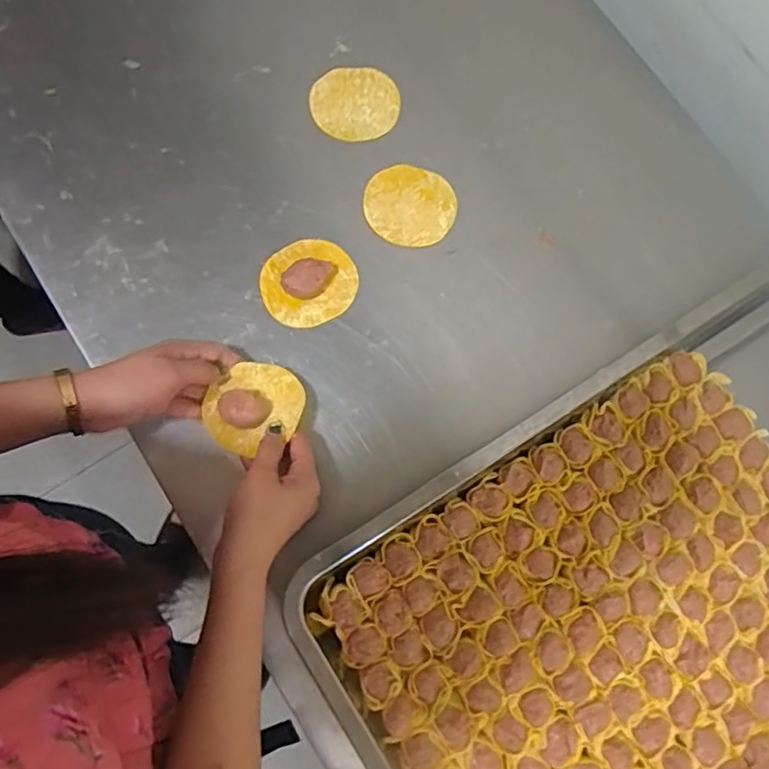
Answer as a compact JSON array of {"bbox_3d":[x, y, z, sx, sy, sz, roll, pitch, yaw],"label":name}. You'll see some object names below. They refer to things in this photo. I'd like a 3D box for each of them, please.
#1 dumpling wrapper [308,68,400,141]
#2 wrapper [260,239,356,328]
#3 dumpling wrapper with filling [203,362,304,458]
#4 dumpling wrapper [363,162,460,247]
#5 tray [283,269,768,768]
[{"bbox_3d":[-0.029,-0.272,0.612,0.084,0.004,0.073,2,83,-3],"label":"dumpling wrapper"},{"bbox_3d":[-0.068,-0.094,0.558,0.084,0.026,0.076,-23,77,-6],"label":"wrapper"},{"bbox_3d":[-0.106,0.018,0.512,0.079,0.024,0.065,-24,77,-7],"label":"dumpling wrapper with filling"},{"bbox_3d":[0.024,-0.166,0.588,0.083,0.004,0.075,18,80,-1],"label":"dumpling wrapper"},{"bbox_3d":[0.277,0.159,0.494,0.614,0.049,0.394,-32,80,-9],"label":"tray"}]

